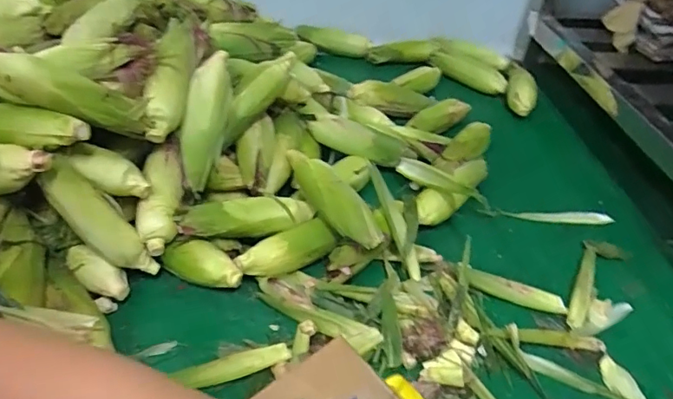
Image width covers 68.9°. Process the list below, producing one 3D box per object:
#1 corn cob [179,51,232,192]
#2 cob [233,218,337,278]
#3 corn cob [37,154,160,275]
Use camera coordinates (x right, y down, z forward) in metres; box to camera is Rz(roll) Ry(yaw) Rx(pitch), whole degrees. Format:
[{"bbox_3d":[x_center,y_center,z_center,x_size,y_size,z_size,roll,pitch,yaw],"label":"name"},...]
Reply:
[{"bbox_3d":[-0.209,-0.130,0.783,0.061,0.050,0.232,10,86,5],"label":"corn cob"},{"bbox_3d":[-0.080,0.084,0.780,0.164,0.048,0.060,-19,47,-25],"label":"cob"},{"bbox_3d":[-0.335,0.036,0.699,0.051,0.207,0.053,-19,27,36],"label":"corn cob"}]

